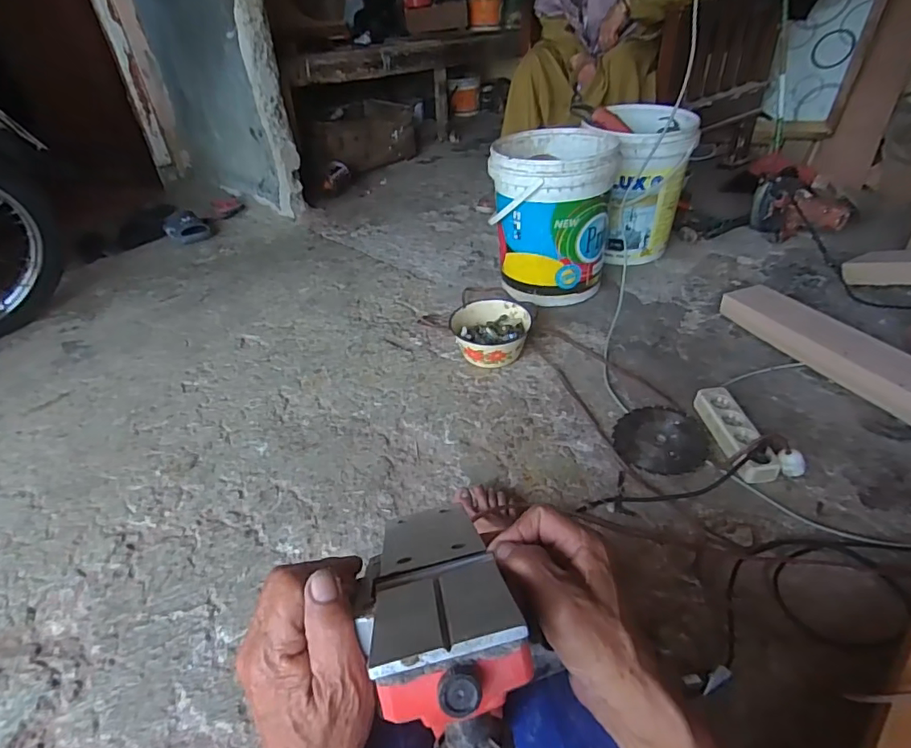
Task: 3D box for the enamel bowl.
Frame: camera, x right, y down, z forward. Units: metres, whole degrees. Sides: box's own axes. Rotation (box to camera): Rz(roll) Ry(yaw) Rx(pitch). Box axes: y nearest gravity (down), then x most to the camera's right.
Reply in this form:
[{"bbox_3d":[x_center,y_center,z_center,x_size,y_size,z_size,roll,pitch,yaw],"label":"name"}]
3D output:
[{"bbox_3d":[0.085,-0.102,1.244,0.184,0.093,0.208,7,40,13],"label":"enamel bowl"}]

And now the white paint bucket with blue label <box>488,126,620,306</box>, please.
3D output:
[{"bbox_3d":[0.247,-0.406,1.386,0.289,0.369,0.312,5,40,11],"label":"white paint bucket with blue label"}]

